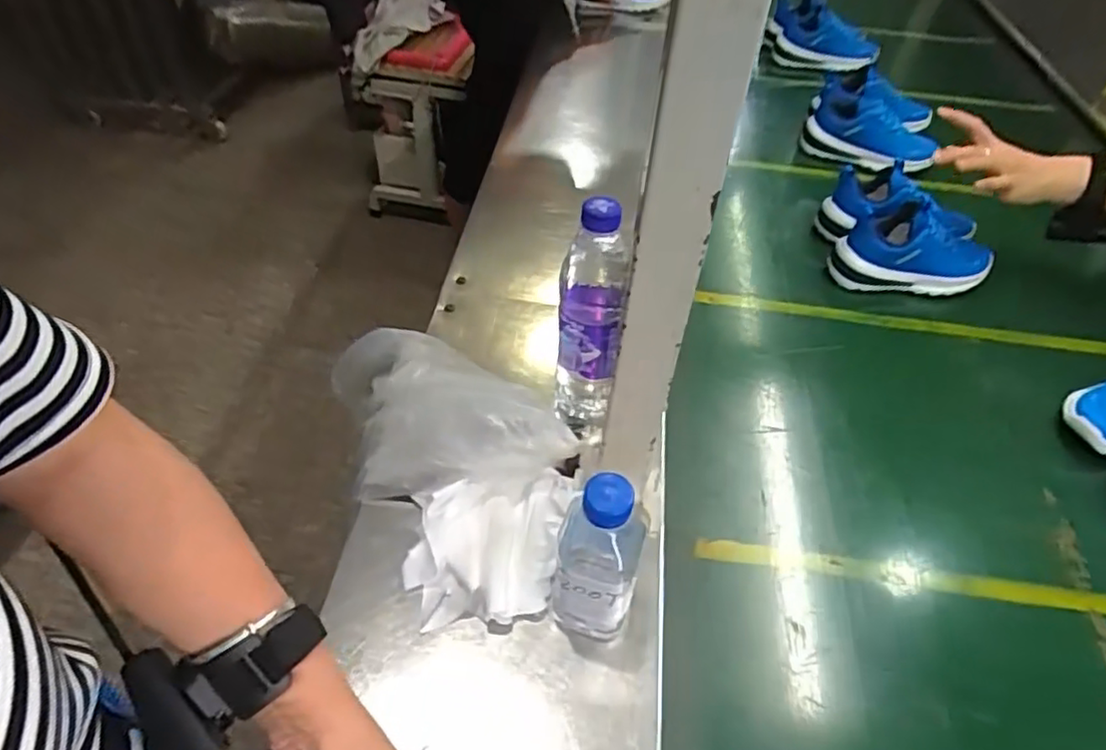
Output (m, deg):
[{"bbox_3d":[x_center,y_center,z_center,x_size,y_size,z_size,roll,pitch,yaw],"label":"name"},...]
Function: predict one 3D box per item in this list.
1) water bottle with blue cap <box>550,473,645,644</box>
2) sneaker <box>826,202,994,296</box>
[{"bbox_3d":[0.033,0.128,0.472,0.056,0.166,0.059,10,46,4],"label":"water bottle with blue cap"},{"bbox_3d":[0.455,-0.151,0.829,0.196,0.093,0.073,7,45,1],"label":"sneaker"}]

